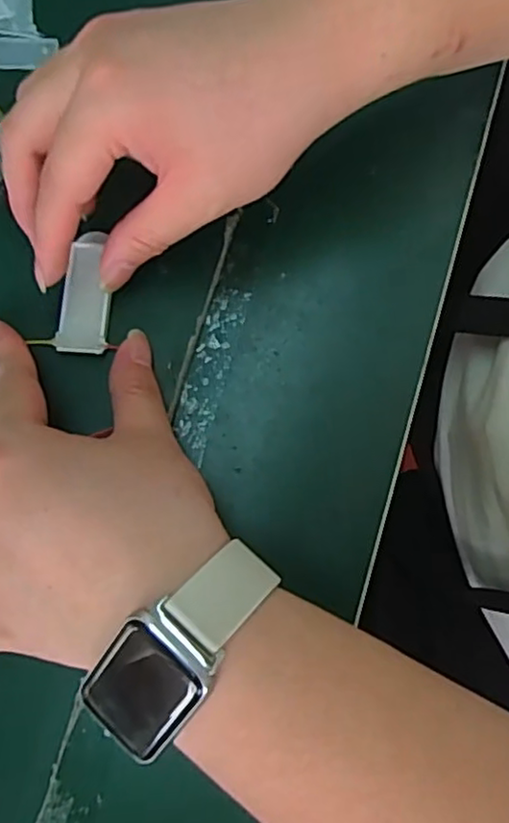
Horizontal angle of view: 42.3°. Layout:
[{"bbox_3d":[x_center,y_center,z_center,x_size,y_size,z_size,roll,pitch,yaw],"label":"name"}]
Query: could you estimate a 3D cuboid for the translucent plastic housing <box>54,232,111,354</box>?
[{"bbox_3d":[-0.074,-0.053,0.291,0.022,0.006,0.055,2,81,1],"label":"translucent plastic housing"}]

